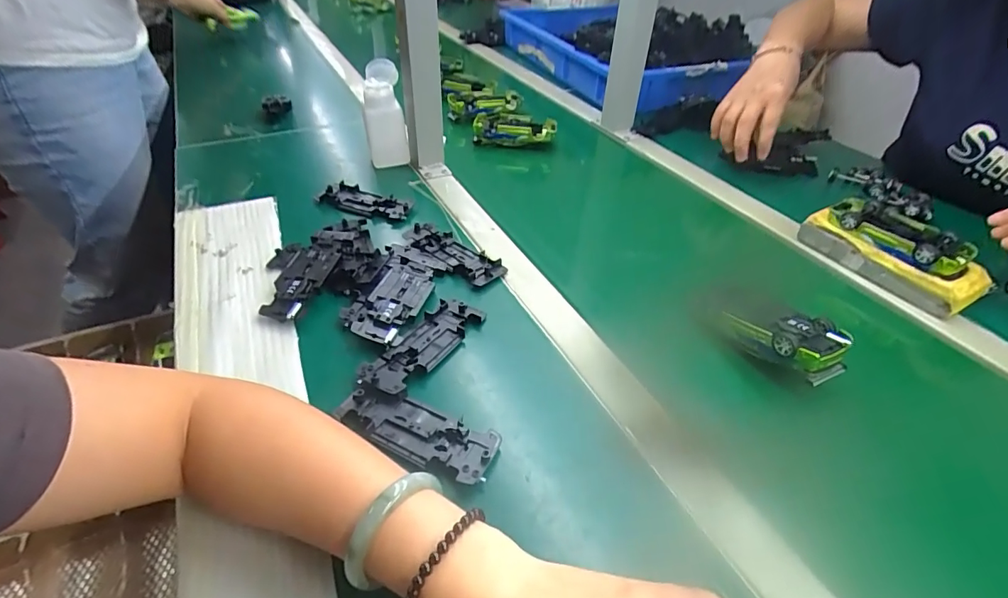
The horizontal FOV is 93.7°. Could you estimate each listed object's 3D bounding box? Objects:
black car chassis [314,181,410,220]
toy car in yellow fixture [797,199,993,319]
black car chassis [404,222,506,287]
[{"bbox_3d":[-0.175,-0.121,0.583,0.120,0.012,0.042,22,45,21],"label":"black car chassis"},{"bbox_3d":[0.425,-0.052,0.515,0.080,0.062,0.166,-18,45,-22],"label":"toy car in yellow fixture"},{"bbox_3d":[-0.056,-0.050,0.510,0.120,0.014,0.044,28,47,26],"label":"black car chassis"}]

